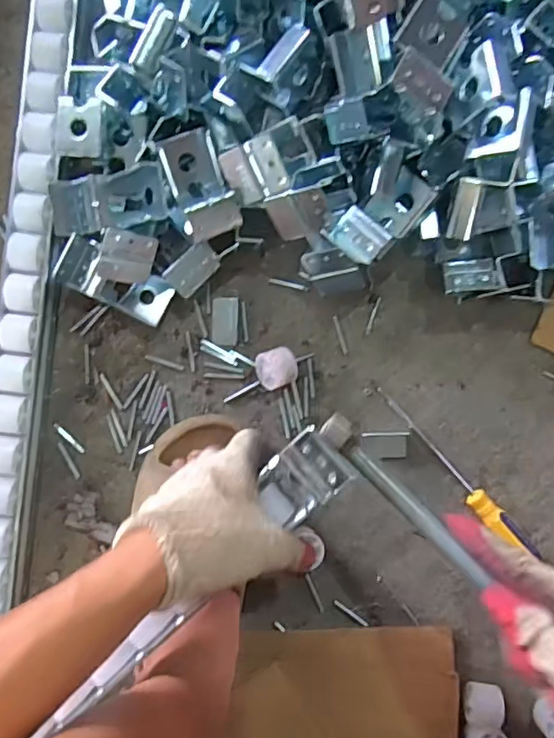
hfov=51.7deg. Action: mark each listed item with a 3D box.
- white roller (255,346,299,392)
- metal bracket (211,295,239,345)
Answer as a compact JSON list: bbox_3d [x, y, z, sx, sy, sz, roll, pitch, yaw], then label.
[{"bbox_3d":[0.000,0.000,0.531,0.037,0.032,0.036,-17,89,-2],"label":"white roller"},{"bbox_3d":[-0.048,-0.044,0.533,0.024,0.004,0.044,2,88,-1],"label":"metal bracket"}]

